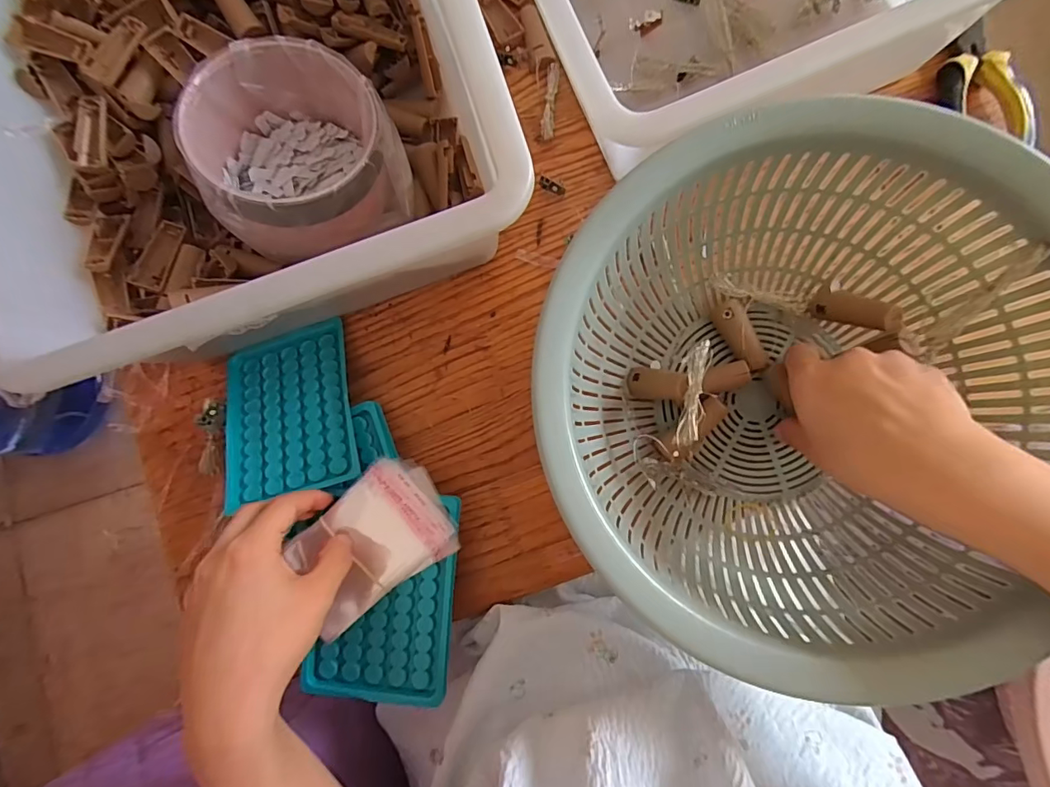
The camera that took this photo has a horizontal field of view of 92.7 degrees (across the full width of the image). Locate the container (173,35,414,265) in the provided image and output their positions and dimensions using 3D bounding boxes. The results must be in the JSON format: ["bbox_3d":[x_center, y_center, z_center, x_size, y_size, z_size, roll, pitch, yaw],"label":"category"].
[{"bbox_3d":[-0.145,-0.155,0.334,0.125,0.084,0.125,2,76,-9],"label":"container"}]

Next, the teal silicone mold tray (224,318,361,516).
[{"bbox_3d":[-0.169,0.011,0.359,0.091,0.007,0.124,-15,65,3],"label":"teal silicone mold tray"}]

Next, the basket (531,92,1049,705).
[{"bbox_3d":[0.152,-0.005,0.294,0.268,0.115,0.266,0,84,5],"label":"basket"}]

